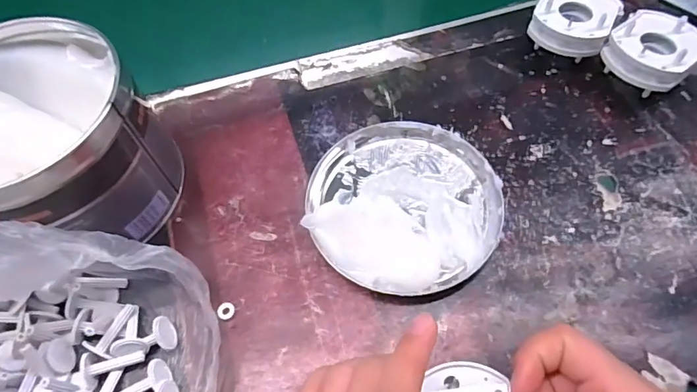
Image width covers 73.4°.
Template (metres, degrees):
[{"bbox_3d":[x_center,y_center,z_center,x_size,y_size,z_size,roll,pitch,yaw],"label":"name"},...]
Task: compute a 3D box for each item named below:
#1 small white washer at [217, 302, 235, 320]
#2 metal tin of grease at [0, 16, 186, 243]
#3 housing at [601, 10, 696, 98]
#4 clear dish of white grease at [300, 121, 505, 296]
[{"bbox_3d":[-0.076,0.072,0.292,0.009,0.005,0.010,0,60,3],"label":"small white washer"},{"bbox_3d":[-0.185,-0.033,0.302,0.124,0.100,0.117,-1,60,2],"label":"metal tin of grease"},{"bbox_3d":[0.231,-0.106,0.356,0.063,0.038,0.063,-1,60,2],"label":"housing"},{"bbox_3d":[0.037,0.001,0.315,0.129,0.023,0.125,-1,60,2],"label":"clear dish of white grease"}]

